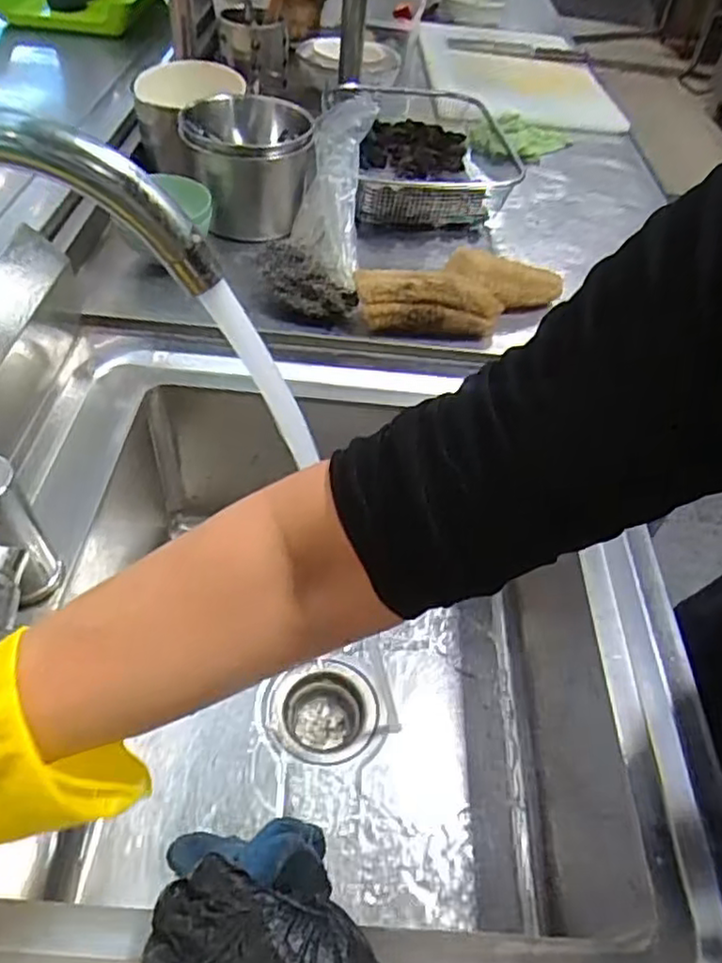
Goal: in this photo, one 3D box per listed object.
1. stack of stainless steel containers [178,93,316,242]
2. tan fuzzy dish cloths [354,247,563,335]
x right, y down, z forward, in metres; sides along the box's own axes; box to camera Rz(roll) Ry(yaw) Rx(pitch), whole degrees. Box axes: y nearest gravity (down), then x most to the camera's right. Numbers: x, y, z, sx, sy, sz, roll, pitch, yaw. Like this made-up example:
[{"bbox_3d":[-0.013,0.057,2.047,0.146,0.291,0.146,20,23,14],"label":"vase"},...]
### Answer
[{"bbox_3d":[-0.137,-0.410,0.873,0.146,0.133,0.194,6,47,-2],"label":"stack of stainless steel containers"},{"bbox_3d":[0.120,-0.210,0.752,0.254,0.045,0.097,-13,50,-19],"label":"tan fuzzy dish cloths"}]

